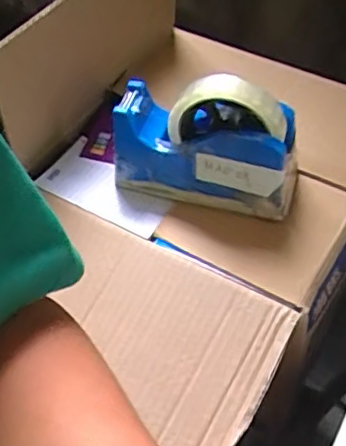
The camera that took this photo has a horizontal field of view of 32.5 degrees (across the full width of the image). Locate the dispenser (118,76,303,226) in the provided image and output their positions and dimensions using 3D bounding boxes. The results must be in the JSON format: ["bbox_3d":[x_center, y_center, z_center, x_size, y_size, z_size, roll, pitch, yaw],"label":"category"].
[{"bbox_3d":[0.026,-0.074,0.506,0.153,0.123,0.057,13,50,13],"label":"dispenser"}]

